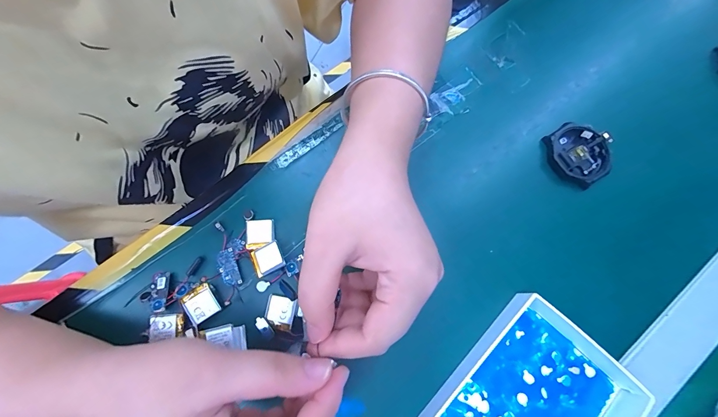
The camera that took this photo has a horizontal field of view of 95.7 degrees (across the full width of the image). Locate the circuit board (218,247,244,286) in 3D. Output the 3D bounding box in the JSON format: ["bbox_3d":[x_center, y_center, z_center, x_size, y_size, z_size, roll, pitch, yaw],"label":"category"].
[{"bbox_3d":[-0.098,0.045,0.245,0.012,0.005,0.029,-21,78,-7],"label":"circuit board"}]

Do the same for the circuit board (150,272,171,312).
[{"bbox_3d":[-0.146,0.061,0.239,0.013,0.006,0.027,-8,77,-4],"label":"circuit board"}]

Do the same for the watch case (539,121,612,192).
[{"bbox_3d":[0.187,-0.047,0.275,0.047,0.014,0.053,-33,80,-9],"label":"watch case"}]

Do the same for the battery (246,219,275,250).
[{"bbox_3d":[-0.077,0.020,0.254,0.021,0.006,0.023,-4,77,-3],"label":"battery"}]

